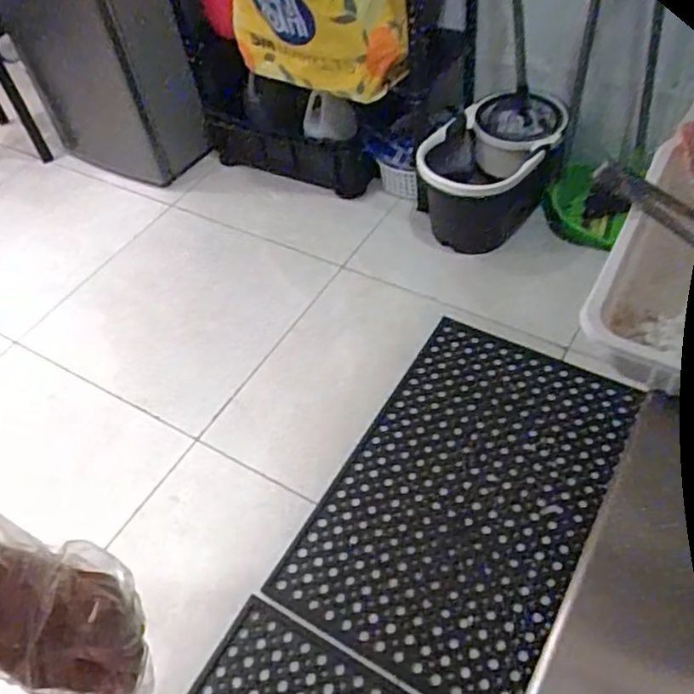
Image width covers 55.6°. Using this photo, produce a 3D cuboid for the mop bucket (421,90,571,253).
[{"bbox_3d":[0.380,-0.469,1.754,0.327,0.261,0.421,17,54,20],"label":"mop bucket"}]

